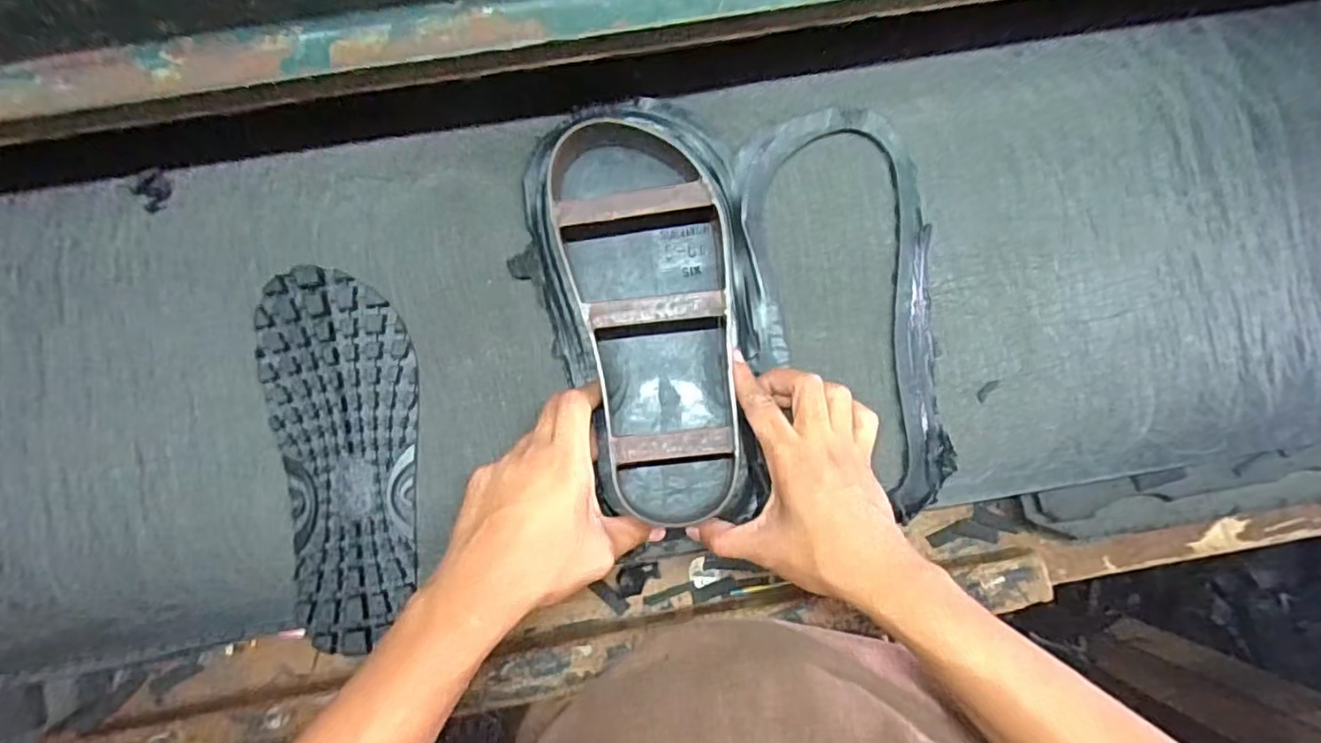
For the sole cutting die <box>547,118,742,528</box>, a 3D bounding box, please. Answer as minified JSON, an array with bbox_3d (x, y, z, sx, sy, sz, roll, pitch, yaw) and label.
[{"bbox_3d":[0.000,-0.034,0.427,0.111,0.047,0.258,-10,86,-2],"label":"sole cutting die"}]

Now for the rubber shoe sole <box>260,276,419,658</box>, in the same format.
[{"bbox_3d":[-0.209,0.053,0.436,0.096,0.020,0.247,-11,84,-5],"label":"rubber shoe sole"}]

